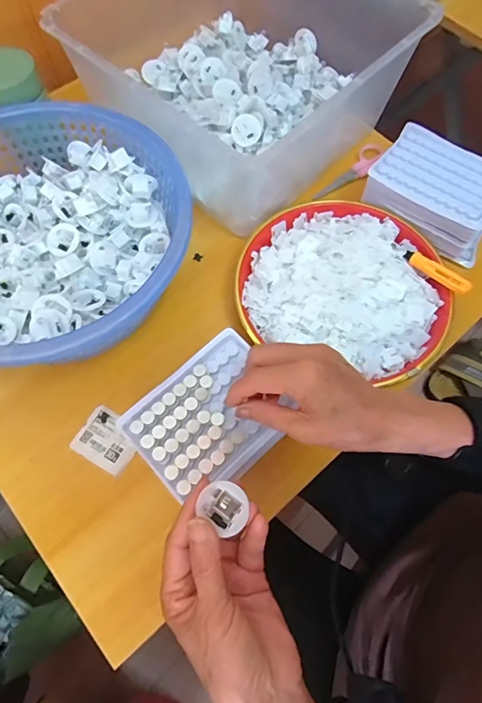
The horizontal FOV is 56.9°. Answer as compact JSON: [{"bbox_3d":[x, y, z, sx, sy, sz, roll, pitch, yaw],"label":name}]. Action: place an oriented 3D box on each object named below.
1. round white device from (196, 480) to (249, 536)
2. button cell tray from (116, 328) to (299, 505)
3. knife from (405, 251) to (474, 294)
[{"bbox_3d":[-0.010,0.097,0.278,0.028,0.008,0.031,-31,72,-13],"label":"round white device"},{"bbox_3d":[-0.024,0.053,0.368,0.125,0.009,0.102,-40,74,-15],"label":"button cell tray"},{"bbox_3d":[0.203,-0.084,0.464,0.012,0.016,0.078,-35,54,-14],"label":"knife"}]

